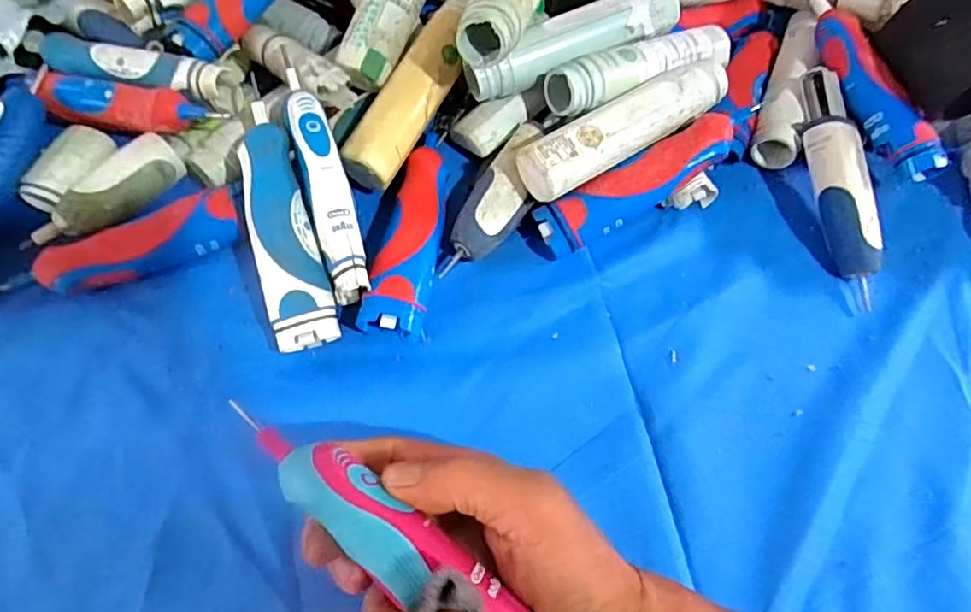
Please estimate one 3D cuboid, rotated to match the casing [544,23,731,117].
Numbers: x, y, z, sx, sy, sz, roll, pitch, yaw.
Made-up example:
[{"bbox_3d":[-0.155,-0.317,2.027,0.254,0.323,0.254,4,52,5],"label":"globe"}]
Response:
[{"bbox_3d":[0.104,-0.152,0.396,0.140,0.039,0.033,-25,67,-14],"label":"casing"}]

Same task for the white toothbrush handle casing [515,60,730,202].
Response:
[{"bbox_3d":[0.084,-0.106,0.374,0.140,0.036,0.034,-30,69,-16],"label":"white toothbrush handle casing"}]

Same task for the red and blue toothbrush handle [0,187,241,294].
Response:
[{"bbox_3d":[-0.213,-0.031,0.358,0.137,0.026,0.031,-19,68,-11],"label":"red and blue toothbrush handle"}]

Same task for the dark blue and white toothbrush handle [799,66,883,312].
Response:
[{"bbox_3d":[0.222,-0.078,0.382,0.027,0.022,0.150,-5,79,-5],"label":"dark blue and white toothbrush handle"}]

